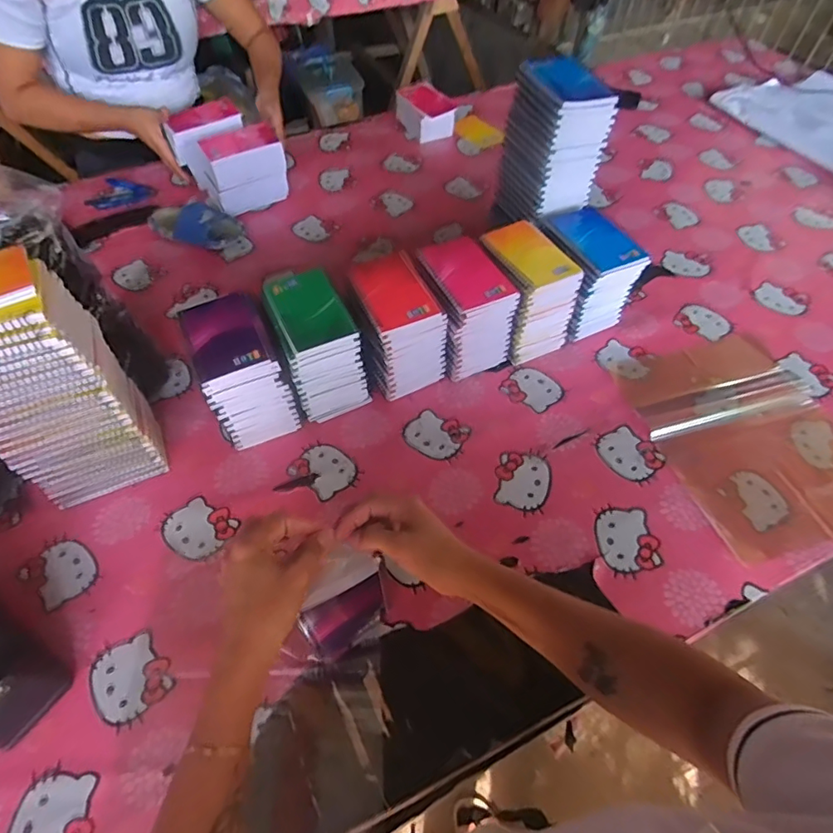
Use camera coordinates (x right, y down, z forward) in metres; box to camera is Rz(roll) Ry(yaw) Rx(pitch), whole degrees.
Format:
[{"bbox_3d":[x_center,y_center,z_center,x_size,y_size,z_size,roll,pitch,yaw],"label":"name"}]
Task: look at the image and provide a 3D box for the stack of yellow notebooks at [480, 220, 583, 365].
[{"bbox_3d":[0.155,-0.181,0.769,0.098,0.158,0.126,-24,58,-16],"label":"stack of yellow notebooks"}]

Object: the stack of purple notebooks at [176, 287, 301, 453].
[{"bbox_3d":[-0.220,-0.052,0.676,0.090,0.162,0.105,-22,57,-15],"label":"stack of purple notebooks"}]

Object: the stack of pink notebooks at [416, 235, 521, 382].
[{"bbox_3d":[0.066,-0.149,0.757,0.095,0.143,0.126,-23,57,-15],"label":"stack of pink notebooks"}]

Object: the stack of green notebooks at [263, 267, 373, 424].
[{"bbox_3d":[-0.132,-0.088,0.712,0.091,0.151,0.131,-20,56,-13],"label":"stack of green notebooks"}]

